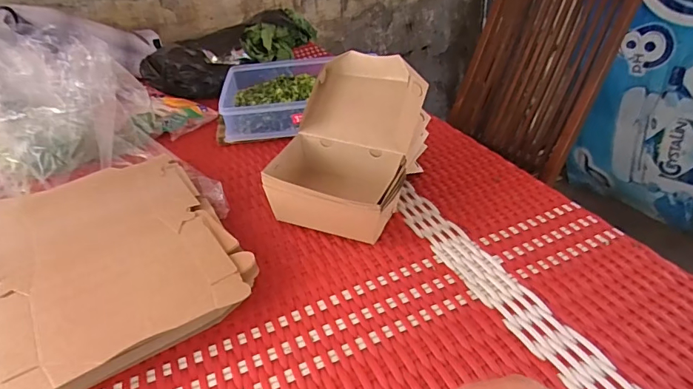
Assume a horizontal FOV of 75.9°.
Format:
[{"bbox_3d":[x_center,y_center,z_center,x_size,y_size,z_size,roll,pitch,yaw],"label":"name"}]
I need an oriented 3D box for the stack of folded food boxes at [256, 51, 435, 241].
[{"bbox_3d":[0.000,-0.057,0.513,0.142,0.145,0.166,11,36,24],"label":"stack of folded food boxes"}]

